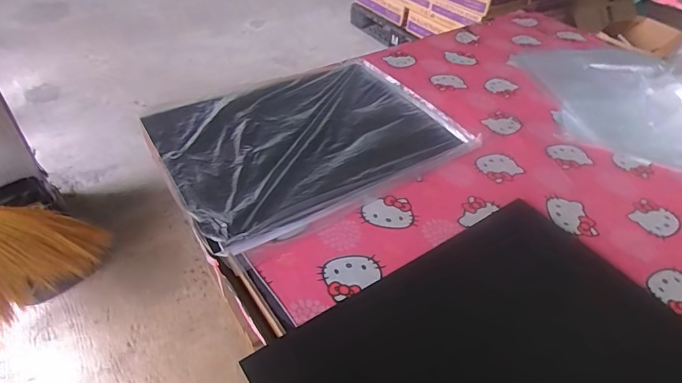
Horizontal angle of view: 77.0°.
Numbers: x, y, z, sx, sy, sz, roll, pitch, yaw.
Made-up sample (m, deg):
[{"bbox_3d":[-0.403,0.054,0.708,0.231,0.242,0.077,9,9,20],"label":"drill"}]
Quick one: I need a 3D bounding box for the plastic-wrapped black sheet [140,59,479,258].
[{"bbox_3d":[-0.053,-0.107,0.802,0.518,0.020,0.388,-24,50,-27],"label":"plastic-wrapped black sheet"}]

